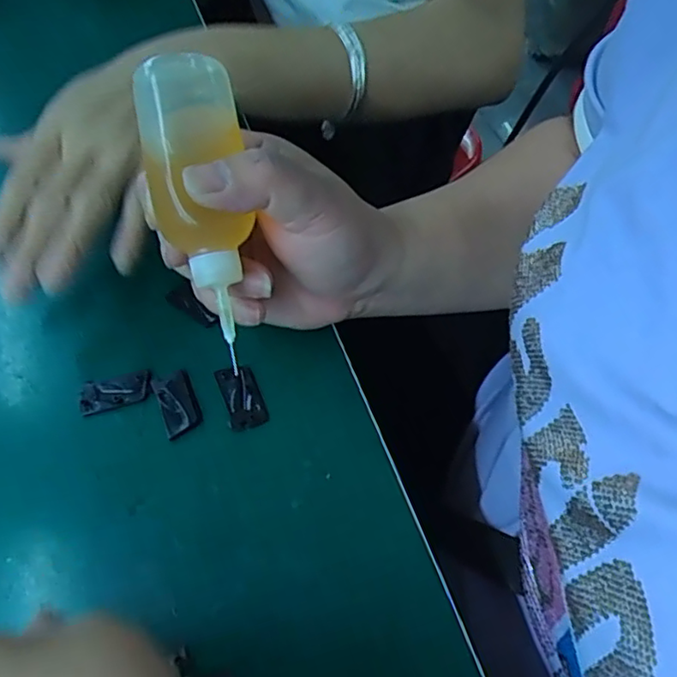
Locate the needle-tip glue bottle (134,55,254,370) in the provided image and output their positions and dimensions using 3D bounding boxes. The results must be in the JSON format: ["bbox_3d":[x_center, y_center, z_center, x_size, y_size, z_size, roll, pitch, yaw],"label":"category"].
[{"bbox_3d":[-0.055,-0.051,0.249,0.035,0.040,0.109,-8,89,-1],"label":"needle-tip glue bottle"}]

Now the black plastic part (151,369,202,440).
[{"bbox_3d":[-0.079,0.031,0.300,0.018,0.005,0.033,-22,60,-9],"label":"black plastic part"}]

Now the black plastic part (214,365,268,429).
[{"bbox_3d":[-0.048,0.028,0.301,0.018,0.004,0.034,-20,59,-8],"label":"black plastic part"}]

